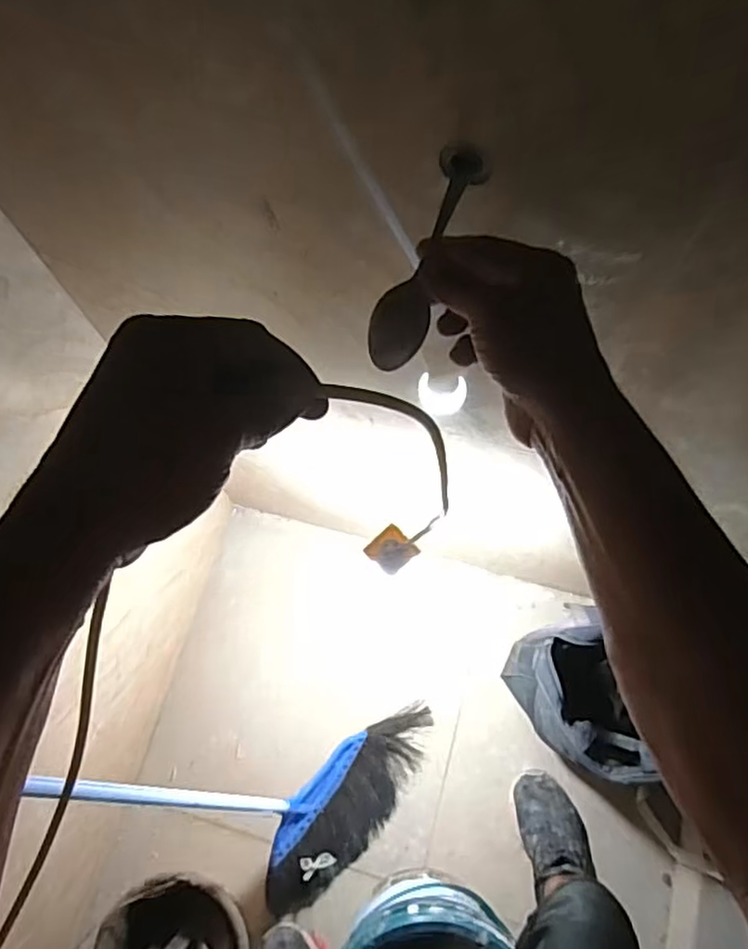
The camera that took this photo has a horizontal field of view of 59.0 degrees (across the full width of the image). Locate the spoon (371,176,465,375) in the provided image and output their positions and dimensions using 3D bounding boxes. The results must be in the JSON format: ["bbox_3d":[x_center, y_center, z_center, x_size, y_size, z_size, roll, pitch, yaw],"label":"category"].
[{"bbox_3d":[0.029,-0.128,0.422,0.035,0.018,0.125,23,96,10],"label":"spoon"}]

